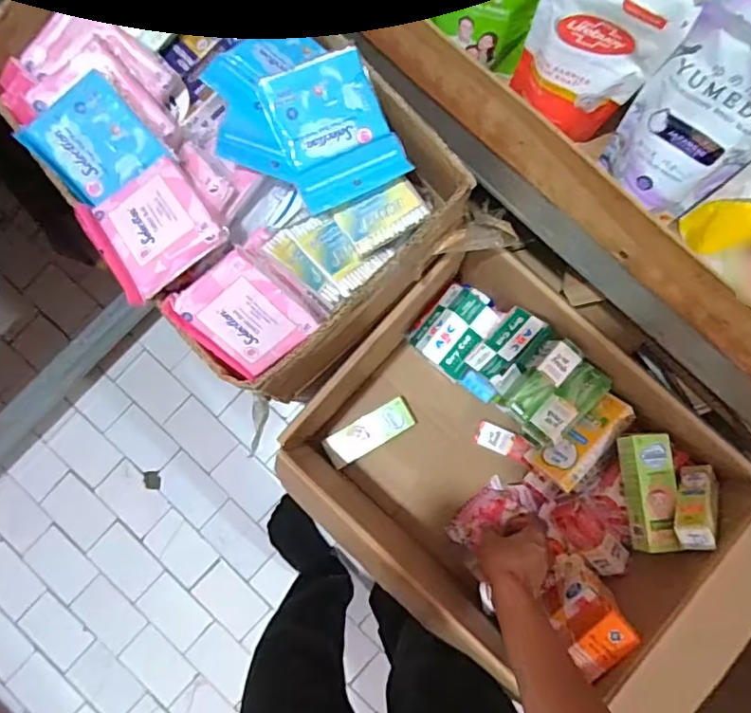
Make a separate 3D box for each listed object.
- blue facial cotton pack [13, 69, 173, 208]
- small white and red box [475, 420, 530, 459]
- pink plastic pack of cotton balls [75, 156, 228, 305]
[{"bbox_3d":[-0.234,-0.178,0.473,0.086,0.020,0.083,-42,107,3],"label":"blue facial cotton pack"},{"bbox_3d":[0.169,0.113,0.745,0.078,0.016,0.032,22,84,-16],"label":"small white and red box"},{"bbox_3d":[-0.182,-0.105,0.459,0.089,0.022,0.099,-36,85,-4],"label":"pink plastic pack of cotton balls"}]

